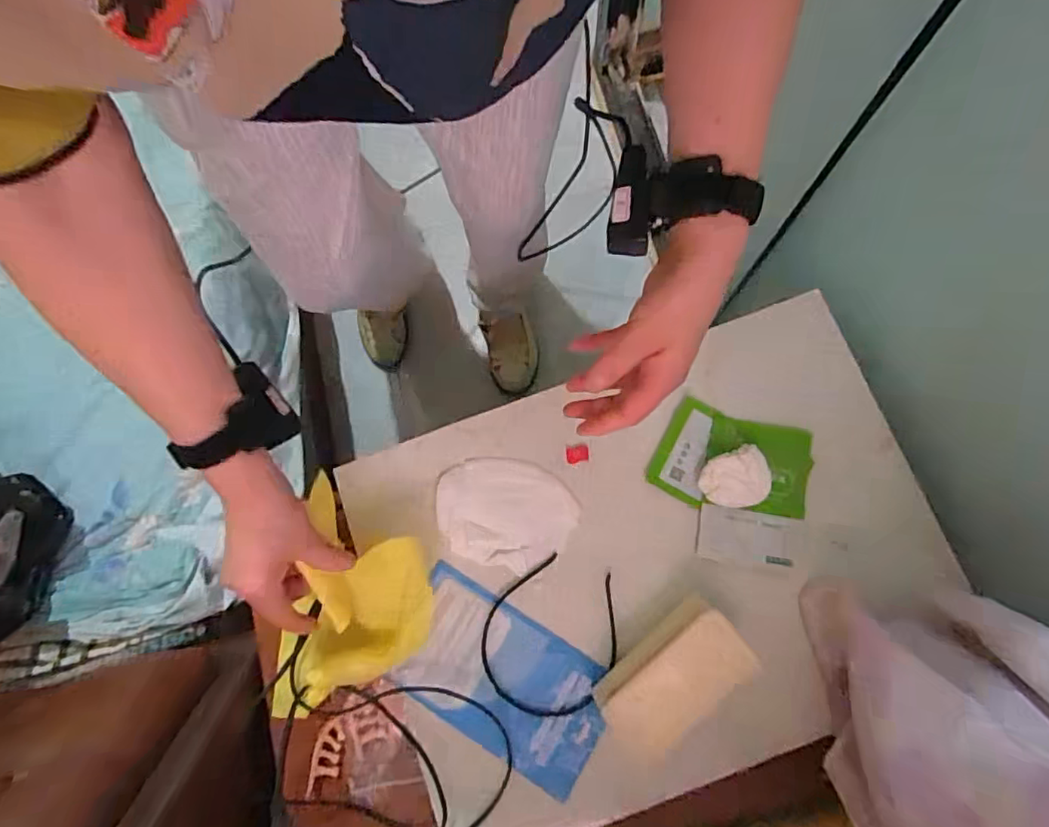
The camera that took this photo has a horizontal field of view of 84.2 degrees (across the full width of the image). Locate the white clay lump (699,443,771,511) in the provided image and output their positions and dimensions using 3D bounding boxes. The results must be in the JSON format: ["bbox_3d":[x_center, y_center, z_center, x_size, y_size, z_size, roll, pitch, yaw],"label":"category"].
[{"bbox_3d":[0.204,0.066,0.565,0.056,0.038,0.055,-20,78,-6],"label":"white clay lump"}]

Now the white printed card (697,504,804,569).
[{"bbox_3d":[0.220,0.120,0.568,0.095,0.005,0.051,7,72,9],"label":"white printed card"}]

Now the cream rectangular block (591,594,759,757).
[{"bbox_3d":[0.131,0.237,0.523,0.135,0.055,0.068,-38,80,-10],"label":"cream rectangular block"}]

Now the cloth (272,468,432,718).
[{"bbox_3d":[-0.152,0.189,0.552,0.126,0.093,0.198,17,77,3],"label":"cloth"}]

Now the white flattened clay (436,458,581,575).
[{"bbox_3d":[-0.021,0.101,0.587,0.137,0.008,0.102,16,77,3],"label":"white flattened clay"}]

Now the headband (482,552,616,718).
[{"bbox_3d":[0.025,0.214,0.561,0.124,0.016,0.146,25,77,5],"label":"headband"}]

